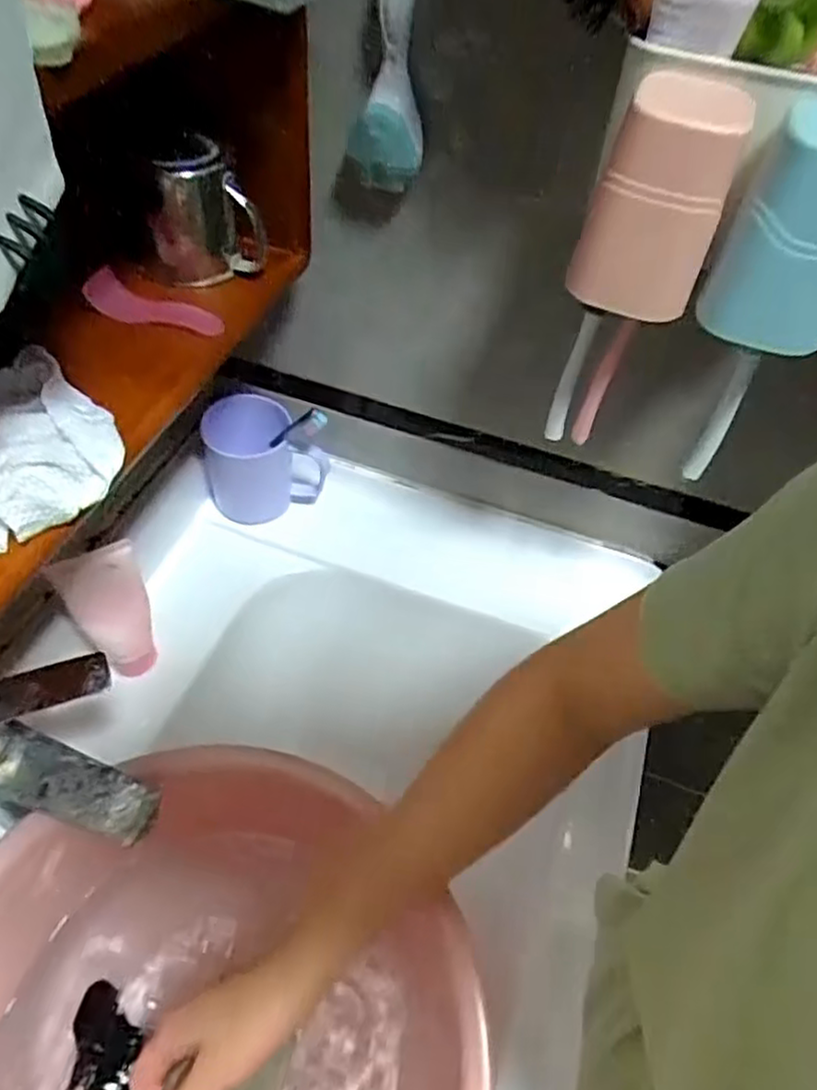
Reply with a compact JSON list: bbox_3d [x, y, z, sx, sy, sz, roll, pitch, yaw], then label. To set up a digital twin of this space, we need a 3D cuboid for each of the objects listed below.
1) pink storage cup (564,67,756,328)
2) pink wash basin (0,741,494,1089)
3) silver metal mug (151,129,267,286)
[{"bbox_3d":[0.123,-0.169,0.349,0.058,0.096,0.053,23,53,12],"label":"pink storage cup"},{"bbox_3d":[-0.135,0.316,0.436,0.330,0.153,0.329,3,51,-4],"label":"pink wash basin"},{"bbox_3d":[-0.140,-0.234,0.485,0.074,0.095,0.052,-5,52,-10],"label":"silver metal mug"}]

